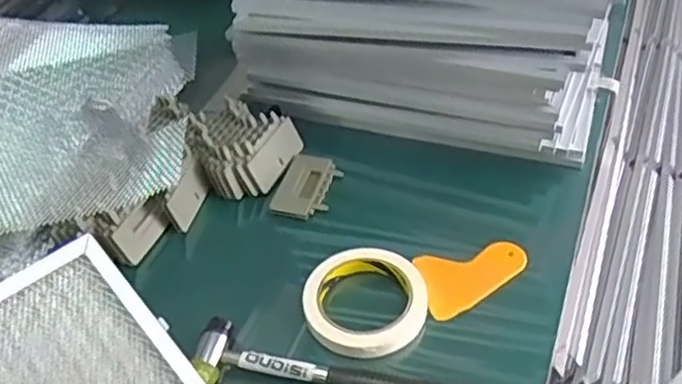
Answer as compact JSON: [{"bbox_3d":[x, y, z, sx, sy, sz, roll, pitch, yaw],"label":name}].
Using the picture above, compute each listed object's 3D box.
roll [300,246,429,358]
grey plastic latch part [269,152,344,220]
[{"bbox_3d":[0.022,0.092,0.591,0.102,0.019,0.105,-3,43,3],"label":"roll"},{"bbox_3d":[-0.033,-0.008,0.704,0.051,0.025,0.086,8,45,14],"label":"grey plastic latch part"}]

